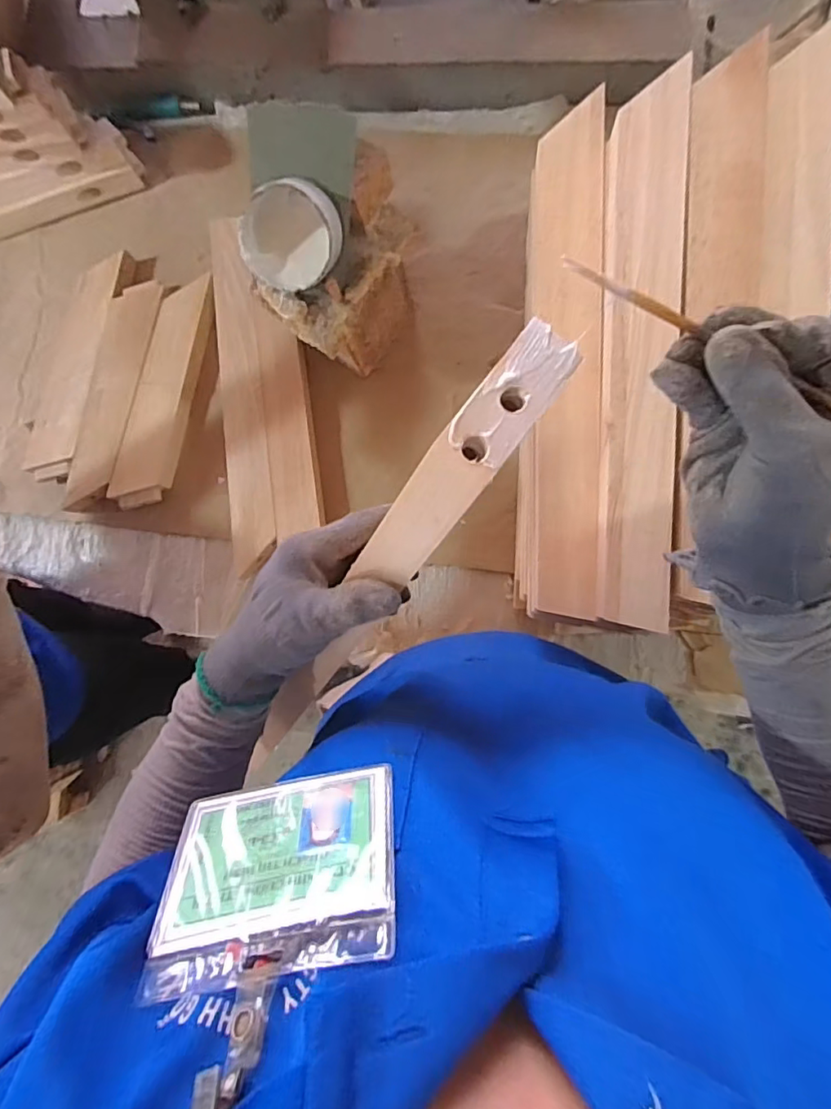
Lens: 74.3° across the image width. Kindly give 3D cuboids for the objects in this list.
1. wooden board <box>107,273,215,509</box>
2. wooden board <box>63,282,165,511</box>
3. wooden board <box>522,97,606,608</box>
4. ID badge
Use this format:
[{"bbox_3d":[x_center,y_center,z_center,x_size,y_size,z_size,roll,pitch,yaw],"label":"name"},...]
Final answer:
[{"bbox_3d":[-0.311,-0.201,0.682,0.065,0.022,0.287,16,93,7],"label":"wooden board"},{"bbox_3d":[-0.379,-0.199,0.688,0.060,0.025,0.287,14,92,7],"label":"wooden board"},{"bbox_3d":[0.125,-0.161,0.453,0.058,0.034,0.418,2,91,7],"label":"wooden board"},{"bbox_3d":[-0.058,0.133,0.234,0.098,0.082,0.005,-11,123,2],"label":"ID badge"}]

